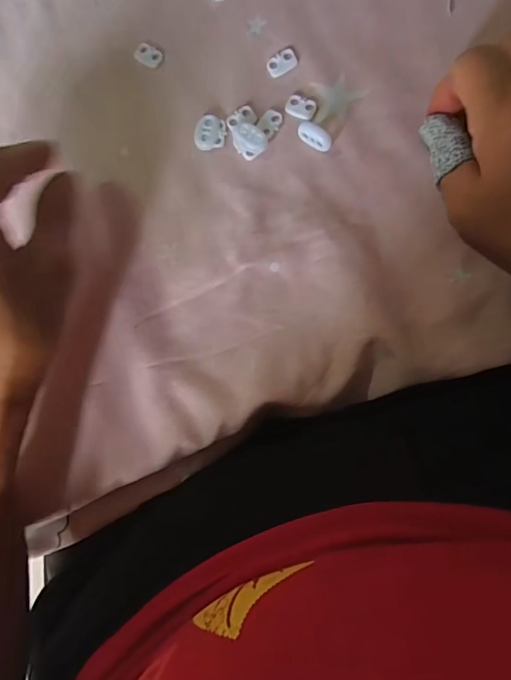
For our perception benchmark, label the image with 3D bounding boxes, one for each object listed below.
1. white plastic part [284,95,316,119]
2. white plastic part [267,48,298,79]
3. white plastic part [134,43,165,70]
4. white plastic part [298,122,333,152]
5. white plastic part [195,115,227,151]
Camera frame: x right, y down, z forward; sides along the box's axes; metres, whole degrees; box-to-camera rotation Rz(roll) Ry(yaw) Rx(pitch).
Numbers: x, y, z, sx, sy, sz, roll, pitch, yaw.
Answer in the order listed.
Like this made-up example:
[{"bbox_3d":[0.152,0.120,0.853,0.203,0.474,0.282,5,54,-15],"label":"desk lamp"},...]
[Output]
[{"bbox_3d":[0.028,-0.143,0.288,0.018,0.004,0.013,20,86,8],"label":"white plastic part"},{"bbox_3d":[0.016,-0.173,0.293,0.019,0.004,0.014,-29,81,3],"label":"white plastic part"},{"bbox_3d":[-0.069,-0.184,0.304,0.020,0.004,0.012,29,87,9],"label":"white plastic part"},{"bbox_3d":[0.036,-0.120,0.281,0.022,0.010,0.011,41,89,9],"label":"white plastic part"},{"bbox_3d":[-0.028,-0.128,0.291,0.018,0.006,0.021,6,84,7],"label":"white plastic part"}]

